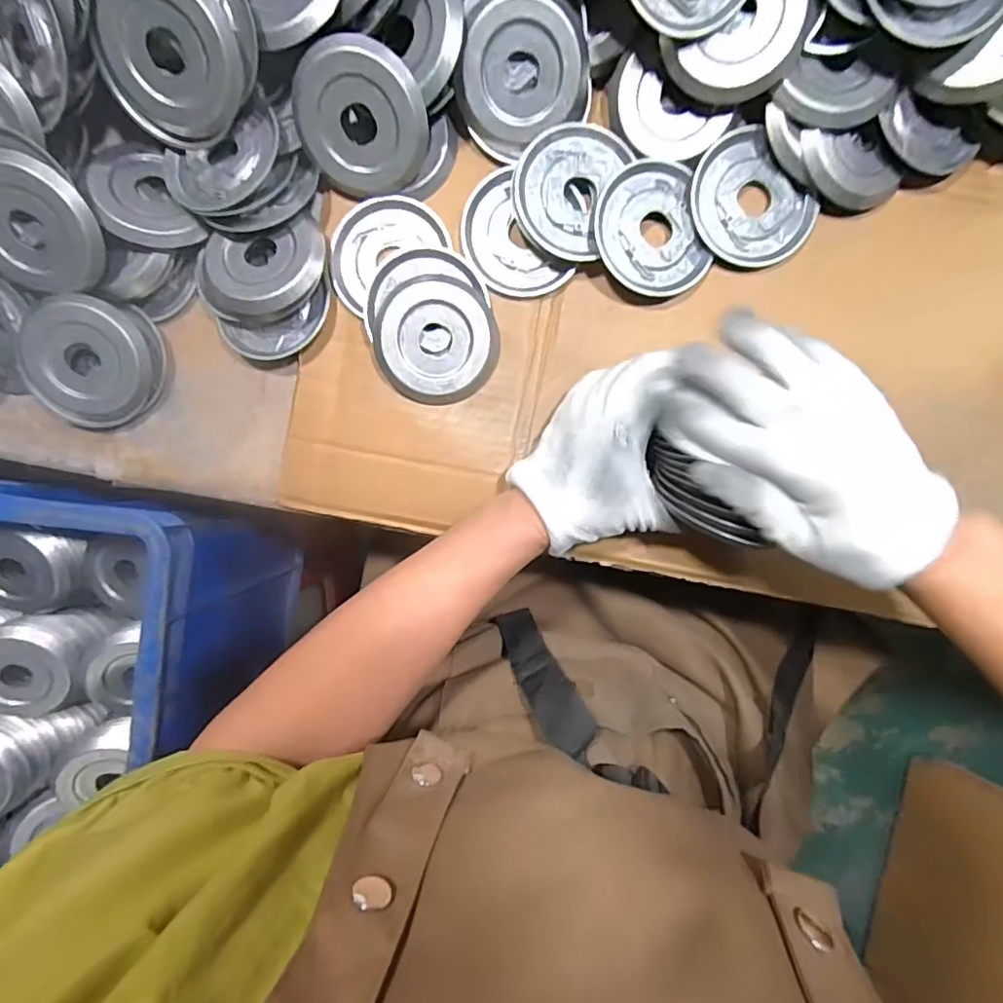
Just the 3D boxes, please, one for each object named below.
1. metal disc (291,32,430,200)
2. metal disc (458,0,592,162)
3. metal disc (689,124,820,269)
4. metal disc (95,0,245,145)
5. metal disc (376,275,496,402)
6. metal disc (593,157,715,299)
[{"bbox_3d":[-0.090,-0.243,0.353,0.083,0.011,0.084,3,132,3],"label":"metal disc"},{"bbox_3d":[0.012,-0.274,0.351,0.082,0.017,0.078,0,123,0],"label":"metal disc"},{"bbox_3d":[0.164,-0.198,0.363,0.071,0.007,0.083,-43,90,4],"label":"metal disc"},{"bbox_3d":[-0.203,-0.274,0.340,0.081,0.015,0.088,6,137,6],"label":"metal disc"},{"bbox_3d":[-0.048,-0.114,0.383,0.081,0.012,0.083,0,100,1],"label":"metal disc"},{"bbox_3d":[0.098,-0.181,0.364,0.071,0.018,0.086,-19,92,4],"label":"metal disc"}]

